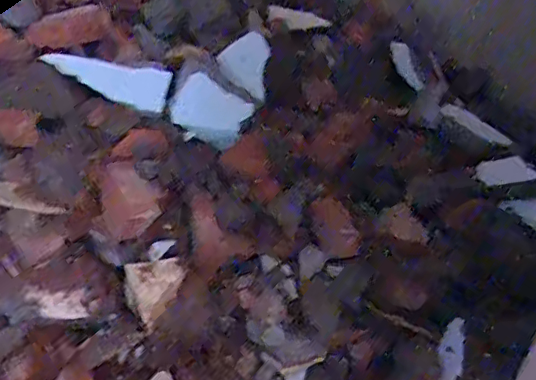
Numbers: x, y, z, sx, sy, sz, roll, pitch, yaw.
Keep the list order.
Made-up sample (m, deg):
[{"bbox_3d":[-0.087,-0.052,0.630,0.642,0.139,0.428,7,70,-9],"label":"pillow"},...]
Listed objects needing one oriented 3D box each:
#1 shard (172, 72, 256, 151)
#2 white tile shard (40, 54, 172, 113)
[{"bbox_3d":[-0.080,-0.108,0.766,0.097,0.077,0.019,31,-6,-4],"label":"shard"},{"bbox_3d":[-0.206,-0.144,0.715,0.152,0.007,0.061,14,63,-9],"label":"white tile shard"}]

